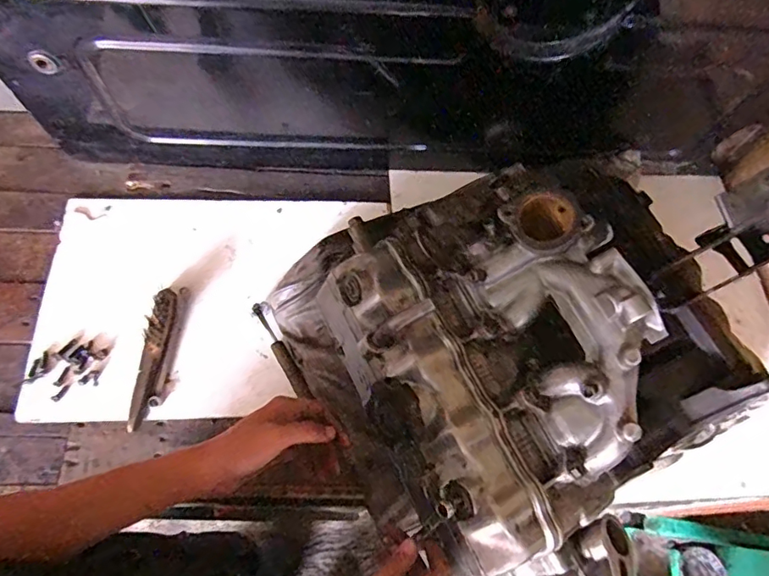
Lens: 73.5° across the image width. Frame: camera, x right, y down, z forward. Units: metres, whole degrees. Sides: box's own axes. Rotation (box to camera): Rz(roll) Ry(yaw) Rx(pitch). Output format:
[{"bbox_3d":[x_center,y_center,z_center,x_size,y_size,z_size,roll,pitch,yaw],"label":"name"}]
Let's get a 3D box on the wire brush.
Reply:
[{"bbox_3d":[-0.332,0.095,0.735,0.029,0.044,0.206,7,63,-3],"label":"wire brush"}]

